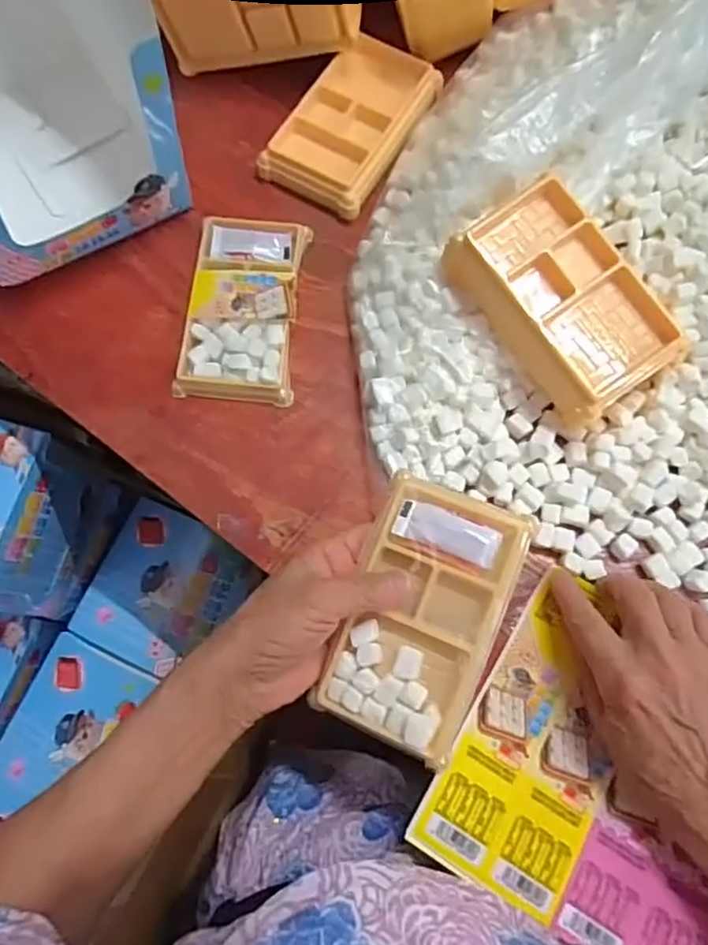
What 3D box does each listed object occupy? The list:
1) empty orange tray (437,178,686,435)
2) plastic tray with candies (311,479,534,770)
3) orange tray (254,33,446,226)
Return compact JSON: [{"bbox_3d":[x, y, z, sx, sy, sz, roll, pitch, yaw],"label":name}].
[{"bbox_3d":[0.127,-0.105,0.383,0.083,0.045,0.142,-37,78,-9],"label":"empty orange tray"},{"bbox_3d":[0.037,0.074,0.327,0.077,0.027,0.132,21,78,6],"label":"plastic tray with candies"},{"bbox_3d":[0.000,-0.260,0.457,0.083,0.018,0.136,30,76,9],"label":"orange tray"}]

